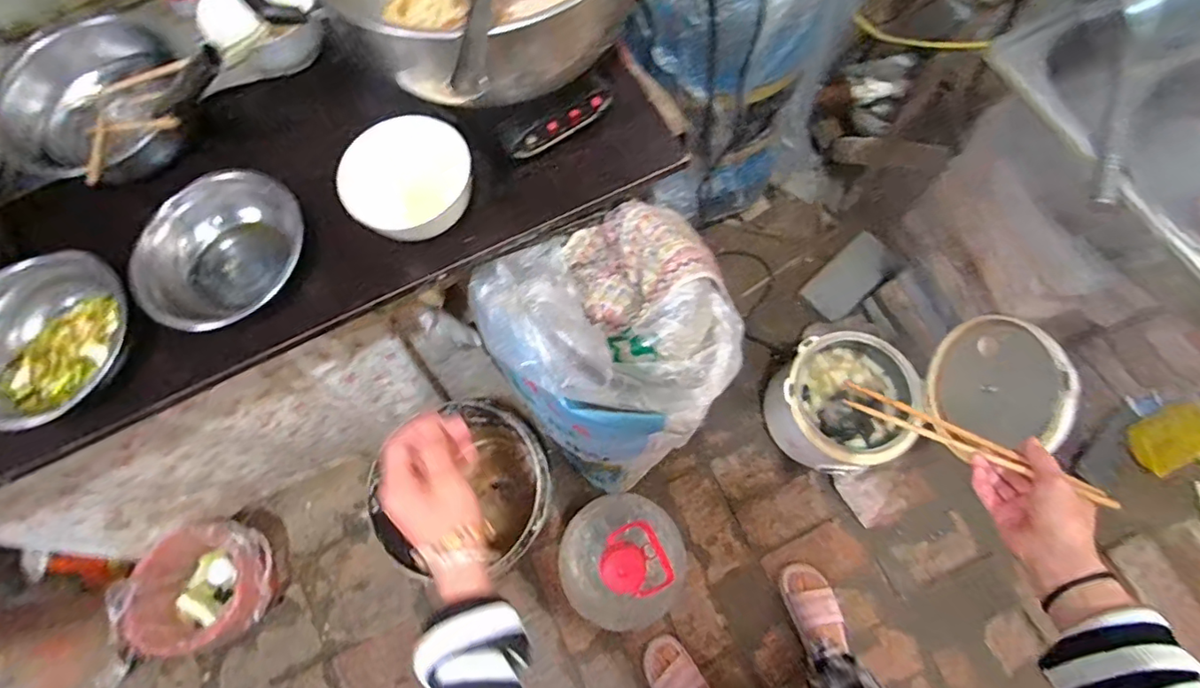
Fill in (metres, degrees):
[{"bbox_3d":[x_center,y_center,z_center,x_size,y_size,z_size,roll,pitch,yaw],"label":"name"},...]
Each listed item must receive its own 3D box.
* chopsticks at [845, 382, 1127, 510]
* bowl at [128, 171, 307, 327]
[{"bbox_3d":[0.369,0.097,0.550,0.237,0.026,0.025,26,74,29],"label":"chopsticks"},{"bbox_3d":[-0.419,-0.103,0.613,0.182,0.057,0.158,-35,74,-9],"label":"bowl"}]

